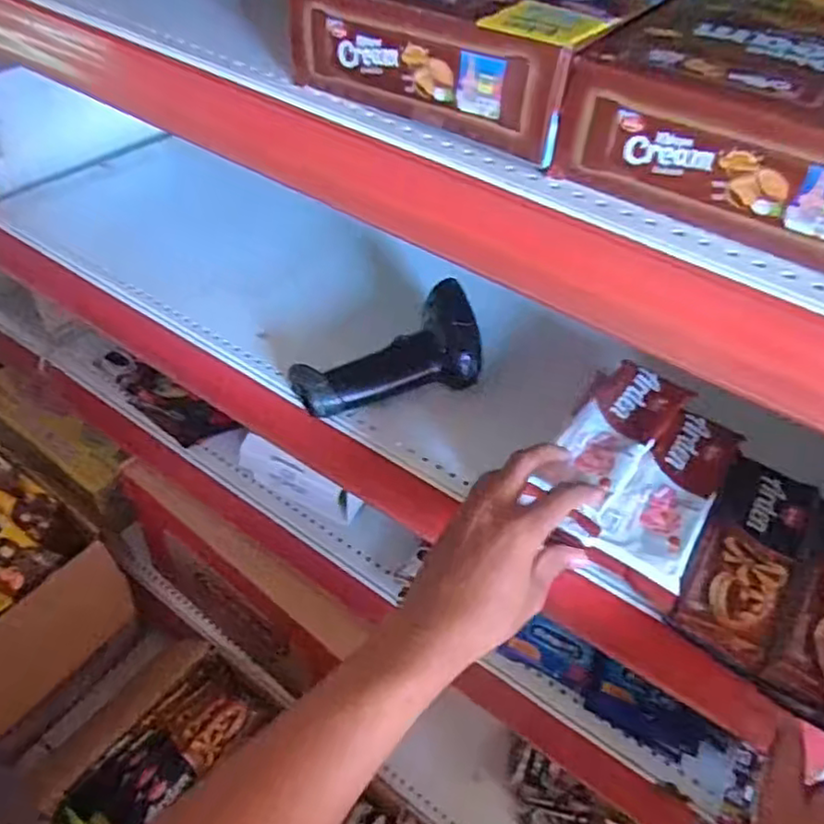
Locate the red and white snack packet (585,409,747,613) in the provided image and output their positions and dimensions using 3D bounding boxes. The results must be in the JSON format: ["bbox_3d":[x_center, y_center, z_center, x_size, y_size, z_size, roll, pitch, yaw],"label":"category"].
[{"bbox_3d":[0.193,0.056,0.482,0.061,0.019,0.176,31,51,22],"label":"red and white snack packet"}]

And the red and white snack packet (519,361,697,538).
[{"bbox_3d":[0.144,0.018,0.485,0.058,0.020,0.183,31,49,22],"label":"red and white snack packet"}]

